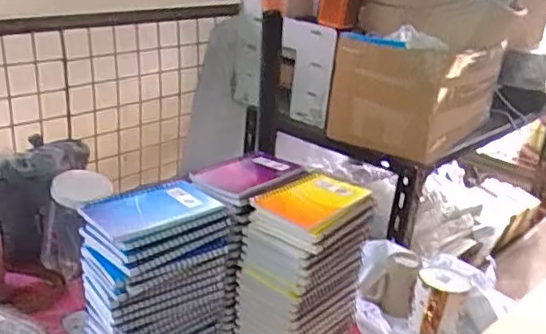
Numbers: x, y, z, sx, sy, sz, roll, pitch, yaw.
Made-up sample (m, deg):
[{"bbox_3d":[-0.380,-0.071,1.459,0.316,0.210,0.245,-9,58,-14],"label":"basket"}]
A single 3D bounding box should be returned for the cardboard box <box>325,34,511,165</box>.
[{"bbox_3d":[0.307,-0.175,1.286,0.251,0.211,0.359,19,27,34],"label":"cardboard box"}]

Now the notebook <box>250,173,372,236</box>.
[{"bbox_3d":[0.042,0.040,0.693,0.094,0.017,0.125,22,31,29],"label":"notebook"}]

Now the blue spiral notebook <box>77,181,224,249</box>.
[{"bbox_3d":[-0.132,0.047,0.657,0.137,0.018,0.095,-13,27,-34],"label":"blue spiral notebook"}]

